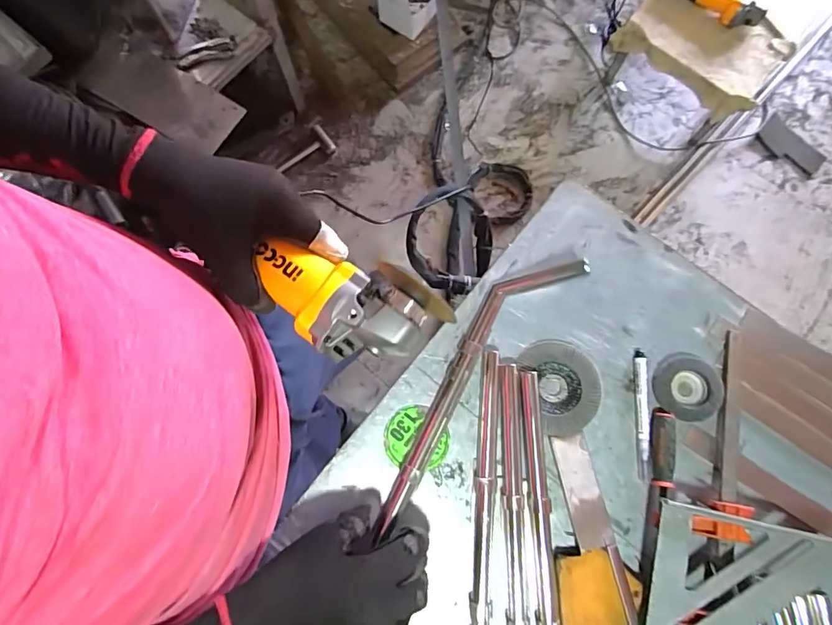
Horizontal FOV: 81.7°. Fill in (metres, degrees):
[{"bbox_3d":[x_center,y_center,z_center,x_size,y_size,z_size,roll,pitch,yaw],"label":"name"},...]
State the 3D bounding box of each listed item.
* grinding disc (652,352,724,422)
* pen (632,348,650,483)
[{"bbox_3d":[0.286,0.077,0.505,0.067,0.016,0.068,0,79,1],"label":"grinding disc"},{"bbox_3d":[0.238,0.107,0.503,0.016,0.010,0.133,1,79,1],"label":"pen"}]

